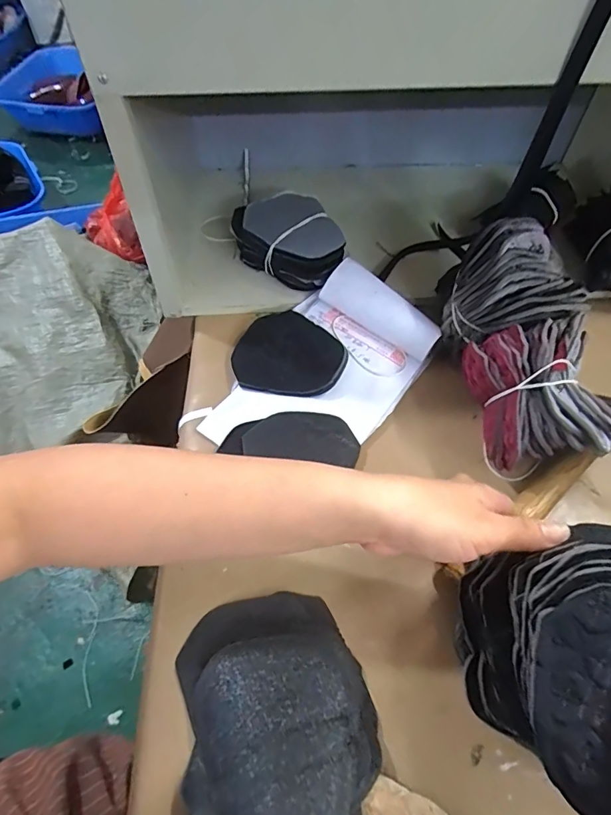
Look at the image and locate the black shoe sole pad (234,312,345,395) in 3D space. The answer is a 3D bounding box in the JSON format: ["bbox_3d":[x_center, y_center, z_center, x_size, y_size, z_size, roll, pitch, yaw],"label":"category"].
[{"bbox_3d":[-0.014,-0.060,0.438,0.107,0.022,0.098,9,56,5],"label":"black shoe sole pad"}]

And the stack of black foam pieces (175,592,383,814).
[{"bbox_3d":[-0.016,0.192,0.266,0.115,0.041,0.151,-10,57,-8],"label":"stack of black foam pieces"}]

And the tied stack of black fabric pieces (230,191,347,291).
[{"bbox_3d":[-0.014,-0.188,0.498,0.128,0.057,0.089,25,59,15],"label":"tied stack of black fabric pieces"}]

